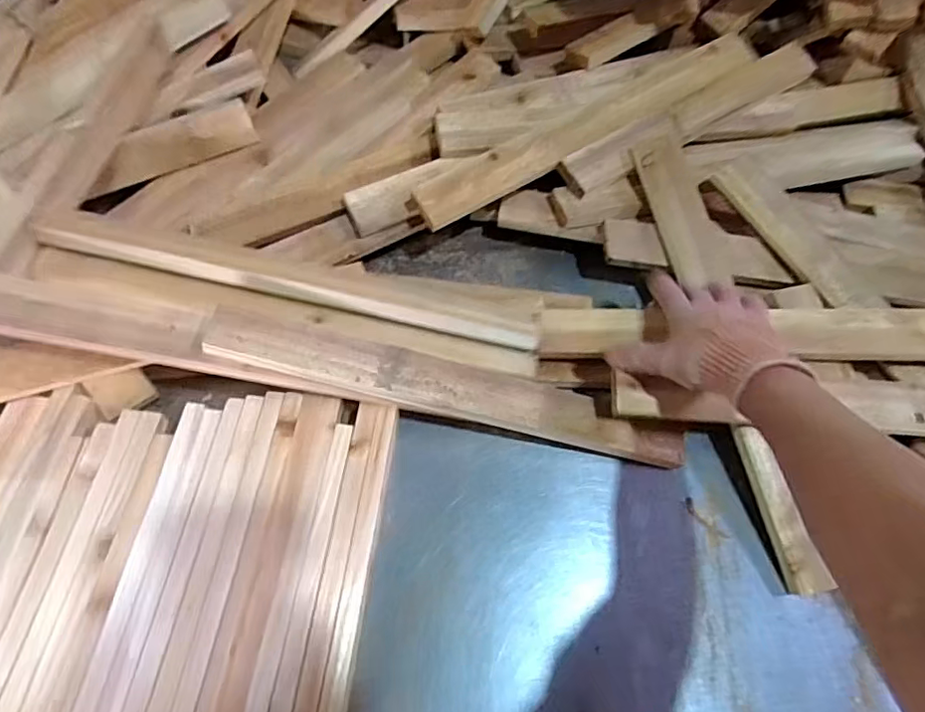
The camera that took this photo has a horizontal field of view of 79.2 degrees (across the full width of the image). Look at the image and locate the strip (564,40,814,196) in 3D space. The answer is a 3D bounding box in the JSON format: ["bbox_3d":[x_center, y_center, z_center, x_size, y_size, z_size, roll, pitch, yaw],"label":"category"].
[{"bbox_3d":[0.306,-0.313,0.719,0.438,0.020,0.054,-32,89,-19],"label":"strip"}]

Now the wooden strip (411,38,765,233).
[{"bbox_3d":[0.171,-0.292,0.686,0.524,0.019,0.053,-32,69,-18],"label":"wooden strip"}]

